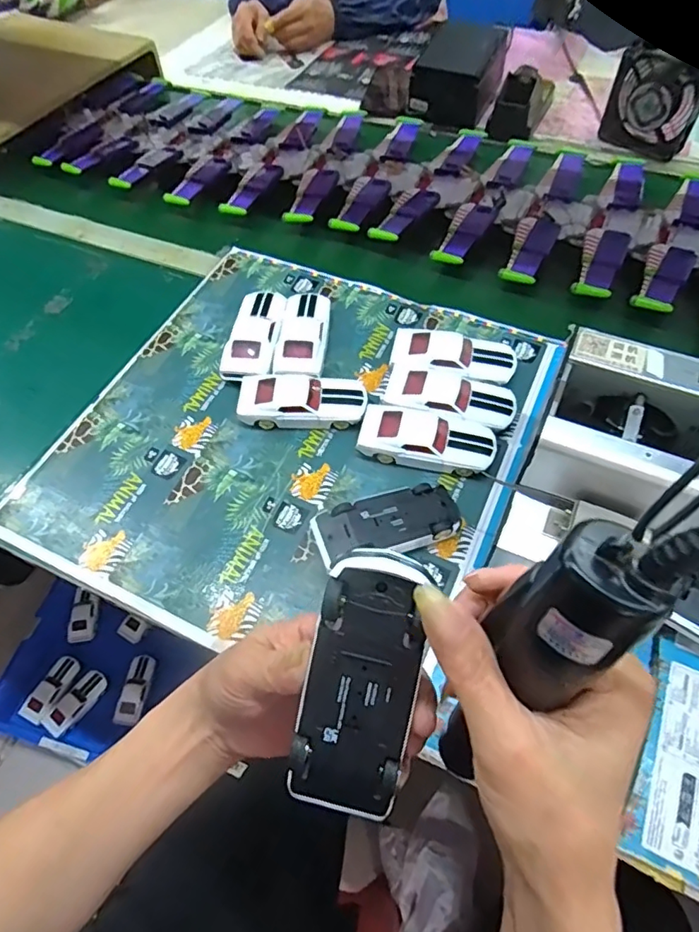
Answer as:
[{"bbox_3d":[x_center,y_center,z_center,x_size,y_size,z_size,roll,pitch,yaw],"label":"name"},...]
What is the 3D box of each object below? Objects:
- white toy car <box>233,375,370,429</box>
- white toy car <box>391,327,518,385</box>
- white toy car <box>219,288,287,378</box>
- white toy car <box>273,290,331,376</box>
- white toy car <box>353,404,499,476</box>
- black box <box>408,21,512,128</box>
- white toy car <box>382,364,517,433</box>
[{"bbox_3d":[-0.048,-0.066,0.554,0.127,0.033,0.052,0,59,3],"label":"white toy car"},{"bbox_3d":[0.111,-0.115,0.575,0.131,0.036,0.061,9,59,8],"label":"white toy car"},{"bbox_3d":[-0.105,-0.148,0.608,0.055,0.034,0.132,4,59,5],"label":"white toy car"},{"bbox_3d":[-0.050,-0.148,0.607,0.052,0.032,0.134,2,59,4],"label":"white toy car"},{"bbox_3d":[0.075,-0.024,0.520,0.127,0.033,0.052,12,60,10],"label":"white toy car"},{"bbox_3d":[0.176,-0.617,0.843,0.133,0.090,0.136,20,62,14],"label":"black box"},{"bbox_3d":[0.101,-0.066,0.544,0.128,0.035,0.056,11,60,9],"label":"white toy car"}]

